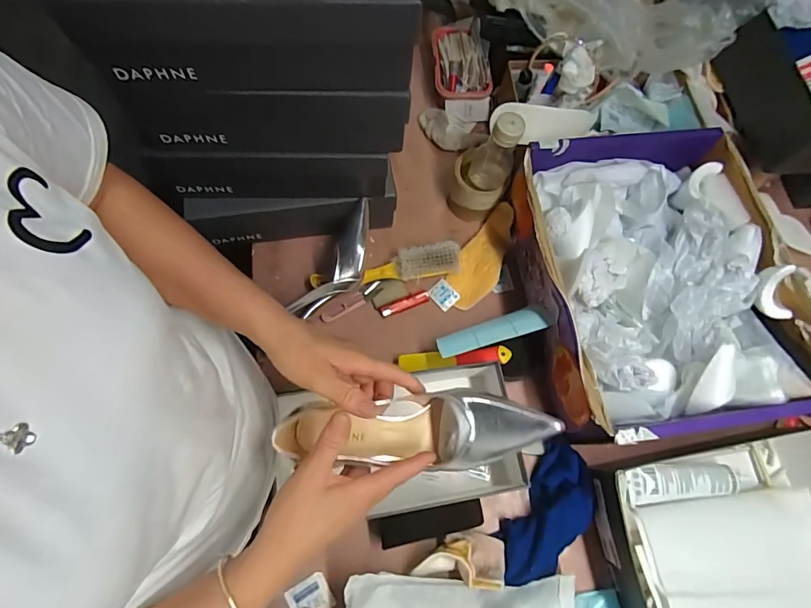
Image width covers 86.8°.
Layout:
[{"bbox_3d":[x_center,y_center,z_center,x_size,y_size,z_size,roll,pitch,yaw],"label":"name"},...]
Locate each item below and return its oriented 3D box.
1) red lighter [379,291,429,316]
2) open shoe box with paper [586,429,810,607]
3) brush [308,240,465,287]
[{"bbox_3d":[-0.002,0.000,0.658,0.077,0.012,0.018,-19,72,-9],"label":"red lighter"},{"bbox_3d":[0.434,0.305,0.533,0.363,0.083,0.250,-9,71,-6],"label":"open shoe box with paper"},{"bbox_3d":[-0.029,-0.057,0.662,0.229,0.033,0.044,-8,71,-6],"label":"brush"}]

